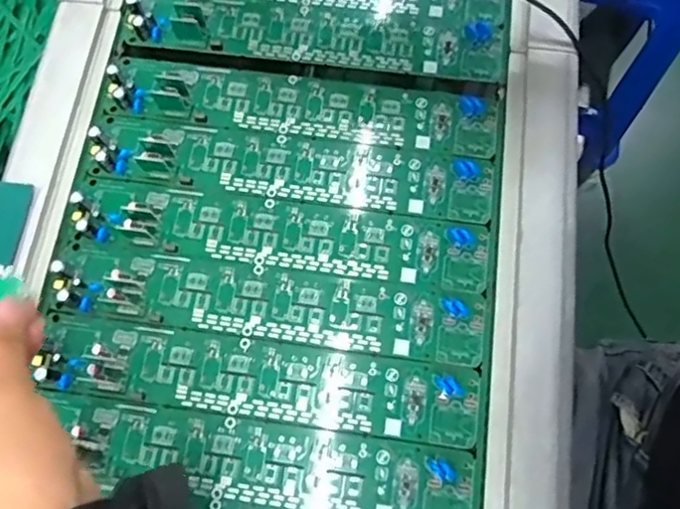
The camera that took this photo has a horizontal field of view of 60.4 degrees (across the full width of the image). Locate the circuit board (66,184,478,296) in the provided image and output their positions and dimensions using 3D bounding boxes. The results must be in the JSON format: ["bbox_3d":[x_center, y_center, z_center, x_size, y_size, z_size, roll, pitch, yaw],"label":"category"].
[{"bbox_3d":[-0.039,-0.014,0.385,0.270,0.013,0.049,9,74,1],"label":"circuit board"}]

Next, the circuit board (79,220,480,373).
[{"bbox_3d":[-0.045,0.031,0.374,0.271,0.015,0.048,8,74,1],"label":"circuit board"}]

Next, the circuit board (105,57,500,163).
[{"bbox_3d":[-0.027,-0.104,0.411,0.270,0.015,0.056,6,74,0],"label":"circuit board"}]

